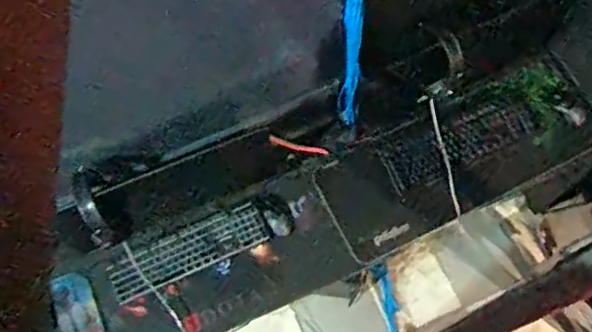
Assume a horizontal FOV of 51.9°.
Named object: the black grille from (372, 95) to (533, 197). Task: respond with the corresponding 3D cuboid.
[{"bbox_3d":[0.429,-0.064,1.643,0.388,0.034,0.158,-27,97,6],"label":"black grille"}]

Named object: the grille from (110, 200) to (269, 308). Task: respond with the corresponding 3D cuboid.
[{"bbox_3d":[-0.271,0.214,1.554,0.406,0.017,0.117,-23,101,-15],"label":"grille"}]

